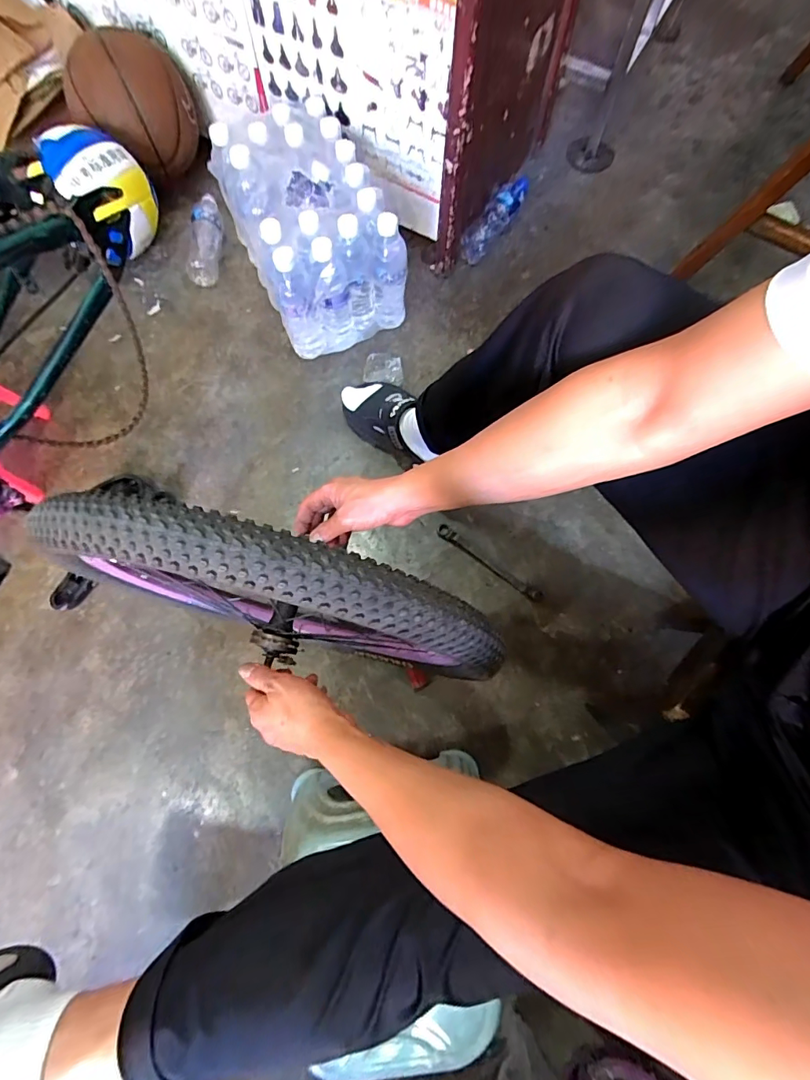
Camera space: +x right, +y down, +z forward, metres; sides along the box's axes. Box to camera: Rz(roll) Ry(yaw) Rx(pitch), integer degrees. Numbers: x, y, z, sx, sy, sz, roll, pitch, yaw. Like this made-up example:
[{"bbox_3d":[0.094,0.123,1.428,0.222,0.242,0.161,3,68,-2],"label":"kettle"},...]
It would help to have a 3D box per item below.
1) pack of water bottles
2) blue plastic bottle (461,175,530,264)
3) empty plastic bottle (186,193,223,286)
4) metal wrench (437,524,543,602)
[{"bbox_3d":[-0.179,-0.583,0.881,0.237,0.220,0.359,-26,76,-7],"label":"pack of water bottles"},{"bbox_3d":[0.198,-0.695,0.994,0.053,0.055,0.246,32,76,8],"label":"blue plastic bottle"},{"bbox_3d":[-0.414,-0.634,0.972,0.053,0.063,0.201,3,74,1],"label":"empty plastic bottle"},{"bbox_3d":[0.145,0.041,0.801,0.211,0.016,0.024,35,77,9],"label":"metal wrench"}]

